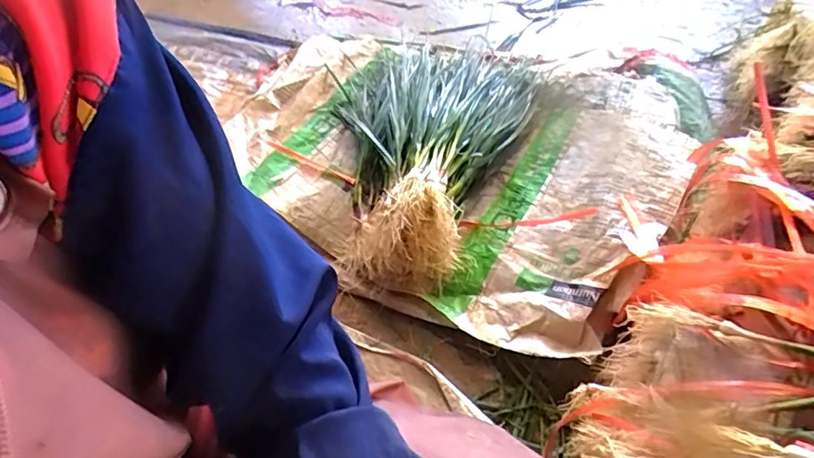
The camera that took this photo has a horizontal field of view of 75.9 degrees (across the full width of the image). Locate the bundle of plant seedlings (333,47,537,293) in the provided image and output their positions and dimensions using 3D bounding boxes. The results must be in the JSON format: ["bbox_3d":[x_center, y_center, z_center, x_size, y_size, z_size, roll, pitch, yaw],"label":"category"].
[{"bbox_3d":[0.016,-0.165,1.022,0.372,0.144,0.563,15,52,16],"label":"bundle of plant seedlings"}]

